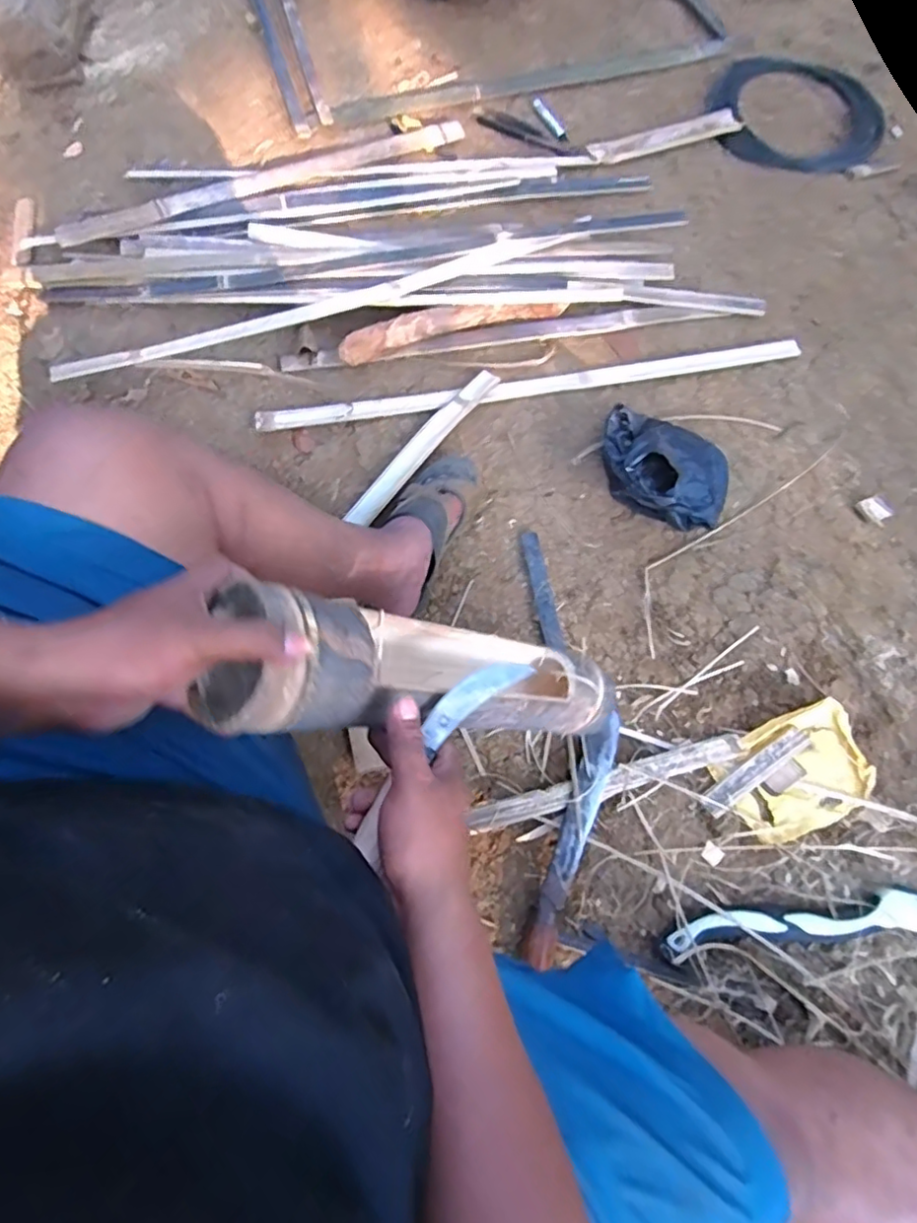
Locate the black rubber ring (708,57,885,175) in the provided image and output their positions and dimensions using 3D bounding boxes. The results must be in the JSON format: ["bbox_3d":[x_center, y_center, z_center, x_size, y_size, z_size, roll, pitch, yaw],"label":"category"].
[{"bbox_3d":[0.691,-1.023,1.251,0.343,0.023,0.346,0,69,-1],"label":"black rubber ring"}]

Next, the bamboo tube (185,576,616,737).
[{"bbox_3d":[-0.006,0.058,0.534,0.100,0.426,0.095,-27,67,28],"label":"bamboo tube"}]

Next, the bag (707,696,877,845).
[{"bbox_3d":[0.430,0.204,0.773,0.189,0.033,0.137,-27,72,-11],"label":"bag"}]

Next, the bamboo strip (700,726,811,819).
[{"bbox_3d":[0.376,0.201,0.770,0.165,0.012,0.030,-32,73,-13],"label":"bamboo strip"}]

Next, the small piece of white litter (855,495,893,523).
[{"bbox_3d":[0.629,-0.154,0.922,0.044,0.020,0.038,-20,71,-9],"label":"small piece of white litter"}]

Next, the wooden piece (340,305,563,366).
[{"bbox_3d":[-0.009,-0.470,1.006,0.385,0.050,0.046,-19,71,-9],"label":"wooden piece"}]

